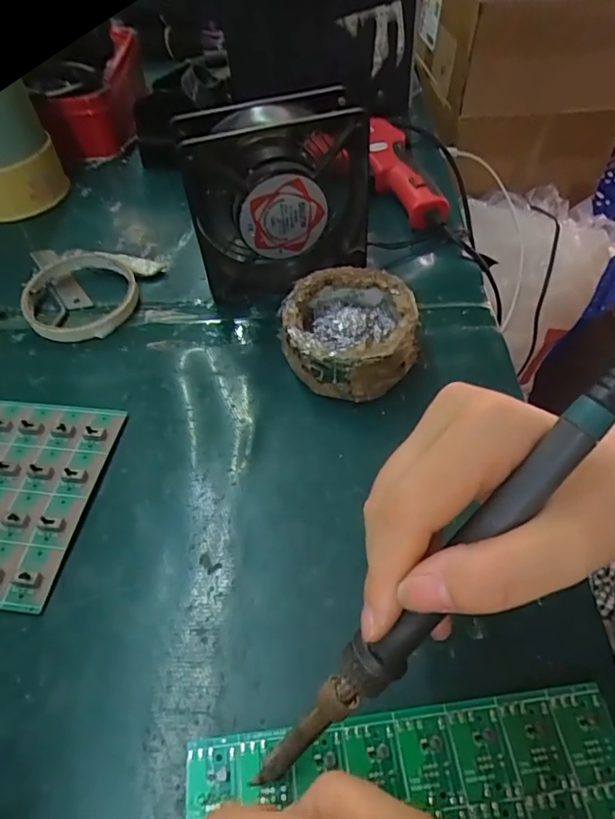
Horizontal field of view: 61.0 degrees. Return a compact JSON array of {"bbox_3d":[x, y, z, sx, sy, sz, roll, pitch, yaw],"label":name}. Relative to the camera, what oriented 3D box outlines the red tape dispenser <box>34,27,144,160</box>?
[{"bbox_3d":[-0.220,-0.347,0.578,0.077,0.068,0.203,-5,52,2],"label":"red tape dispenser"}]

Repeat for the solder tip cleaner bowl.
[{"bbox_3d":[0.027,-0.050,0.338,0.084,0.040,0.085,-2,52,3],"label":"solder tip cleaner bowl"}]

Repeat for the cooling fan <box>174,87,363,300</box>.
[{"bbox_3d":[-0.020,-0.143,0.362,0.121,0.118,0.051,-11,52,-4],"label":"cooling fan"}]

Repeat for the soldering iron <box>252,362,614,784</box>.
[{"bbox_3d":[0.045,0.054,0.166,0.015,0.012,0.201,44,105,31],"label":"soldering iron"}]

